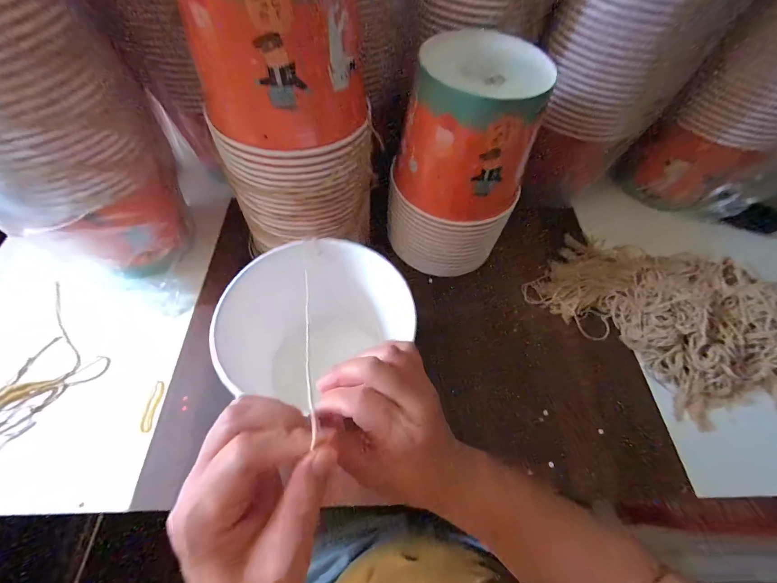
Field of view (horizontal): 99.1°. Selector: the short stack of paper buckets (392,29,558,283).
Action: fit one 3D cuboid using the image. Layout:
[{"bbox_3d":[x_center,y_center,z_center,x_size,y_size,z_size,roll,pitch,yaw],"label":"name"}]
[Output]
[{"bbox_3d":[0.081,-0.148,0.393,0.142,0.217,0.142,9,59,1],"label":"short stack of paper buckets"}]

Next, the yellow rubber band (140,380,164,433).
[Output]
[{"bbox_3d":[-0.257,0.124,0.360,0.014,0.004,0.054,-3,55,1],"label":"yellow rubber band"}]

